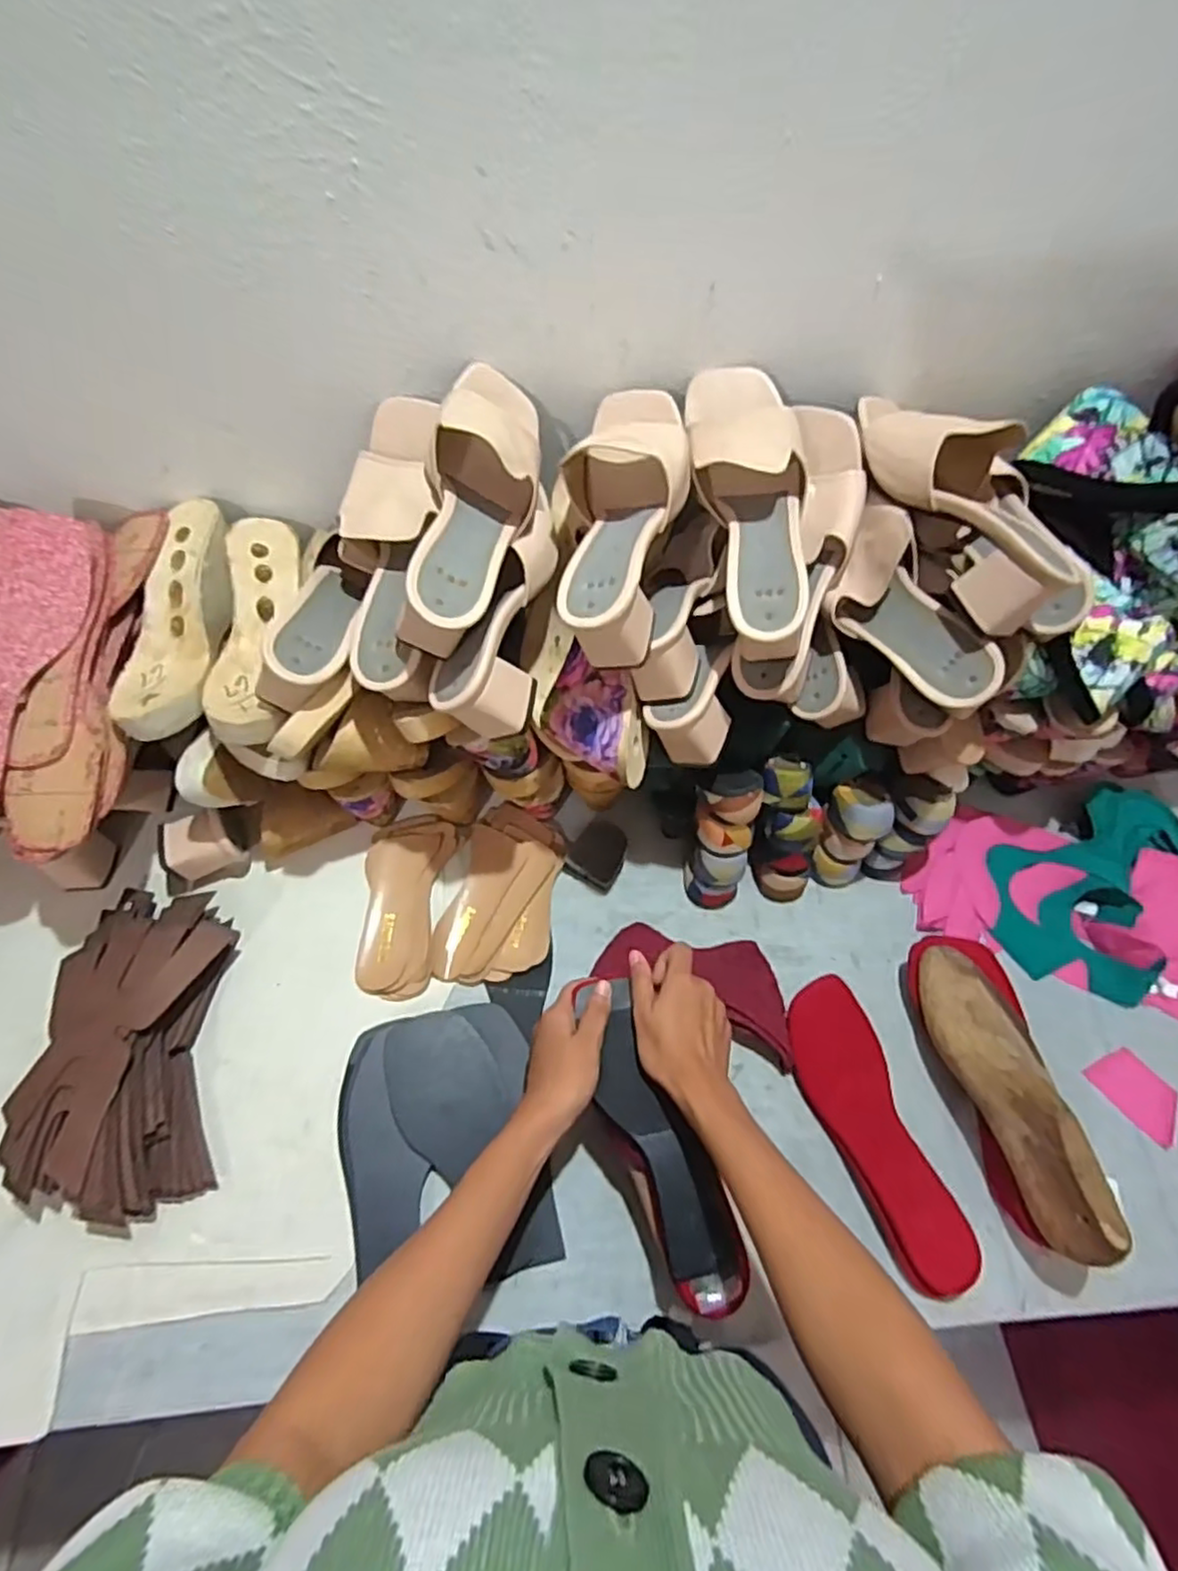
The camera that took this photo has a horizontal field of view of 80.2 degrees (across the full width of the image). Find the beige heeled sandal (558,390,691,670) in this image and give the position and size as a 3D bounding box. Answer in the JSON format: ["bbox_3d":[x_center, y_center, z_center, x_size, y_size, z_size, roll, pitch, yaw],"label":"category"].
[{"bbox_3d":[0.025,-0.207,0.524,0.094,0.068,0.231,7,61,1],"label":"beige heeled sandal"}]

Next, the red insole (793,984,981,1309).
[{"bbox_3d":[0.246,0.290,0.600,0.082,0.017,0.241,-20,63,-10],"label":"red insole"}]

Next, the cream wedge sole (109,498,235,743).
[{"bbox_3d":[-0.361,-0.142,0.607,0.087,0.051,0.232,1,61,-2],"label":"cream wedge sole"}]

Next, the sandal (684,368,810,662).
[{"bbox_3d":[0.127,-0.220,0.551,0.085,0.088,0.236,-5,80,-5],"label":"sandal"}]

